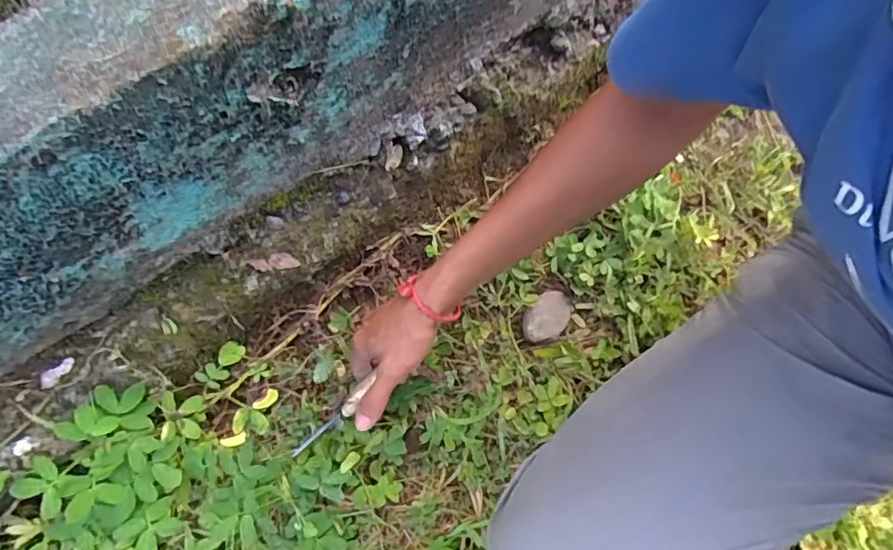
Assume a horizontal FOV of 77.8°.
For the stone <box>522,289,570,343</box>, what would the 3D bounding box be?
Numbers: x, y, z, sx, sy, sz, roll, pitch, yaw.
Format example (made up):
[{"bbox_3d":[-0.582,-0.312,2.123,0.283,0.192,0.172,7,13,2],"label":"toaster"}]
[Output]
[{"bbox_3d":[0.107,0.044,0.587,0.040,0.023,0.062,41,76,15],"label":"stone"}]

